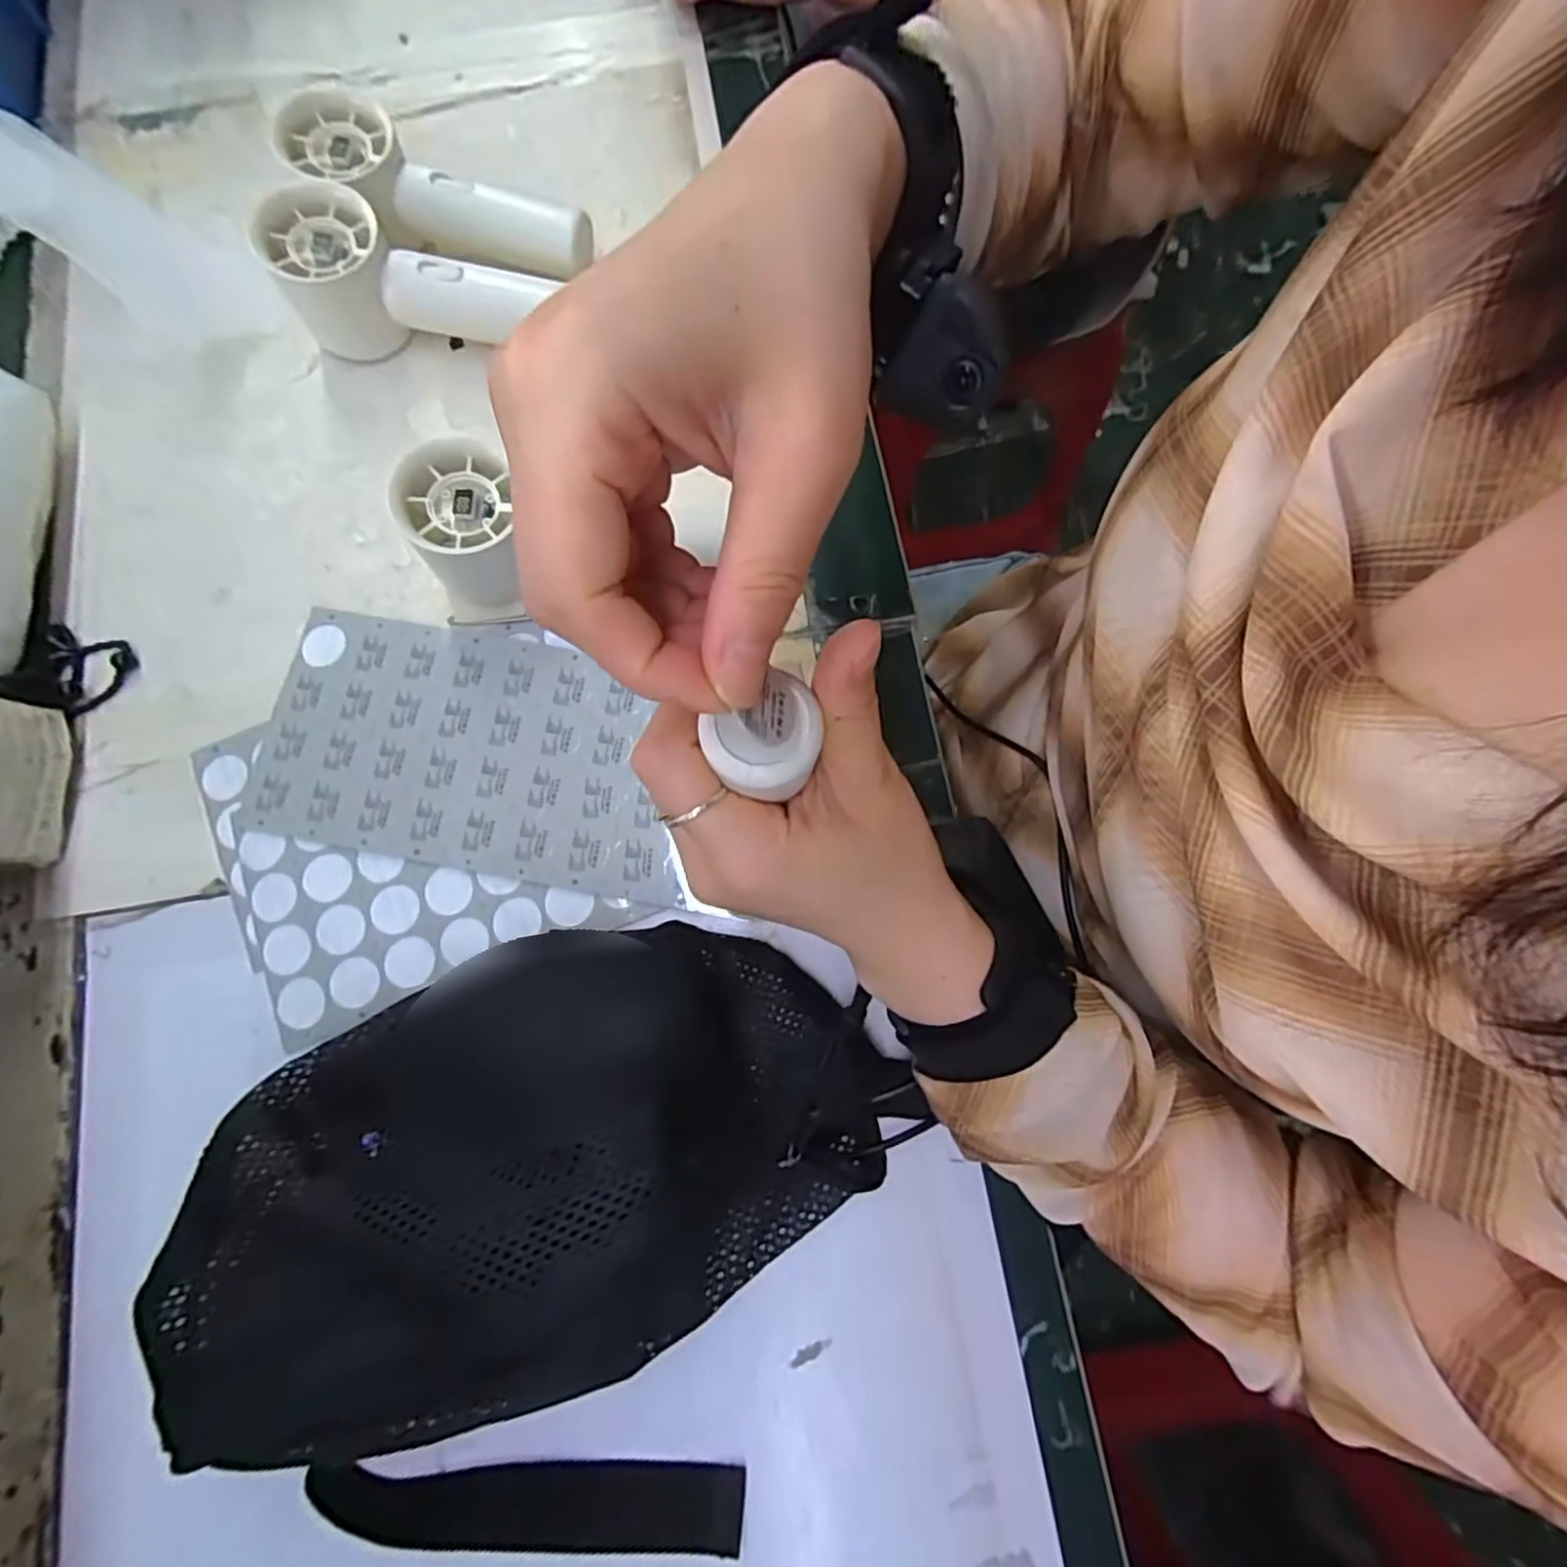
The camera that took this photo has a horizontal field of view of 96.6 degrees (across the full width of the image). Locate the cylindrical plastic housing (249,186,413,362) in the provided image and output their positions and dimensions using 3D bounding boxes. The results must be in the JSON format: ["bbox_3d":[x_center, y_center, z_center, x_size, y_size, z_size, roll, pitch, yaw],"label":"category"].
[{"bbox_3d":[-0.224,-0.256,0.355,0.057,0.057,0.052,0,79,1],"label":"cylindrical plastic housing"}]

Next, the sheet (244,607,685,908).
[{"bbox_3d":[-0.144,-0.017,0.329,0.198,0.005,0.111,10,81,2],"label":"sheet"}]

